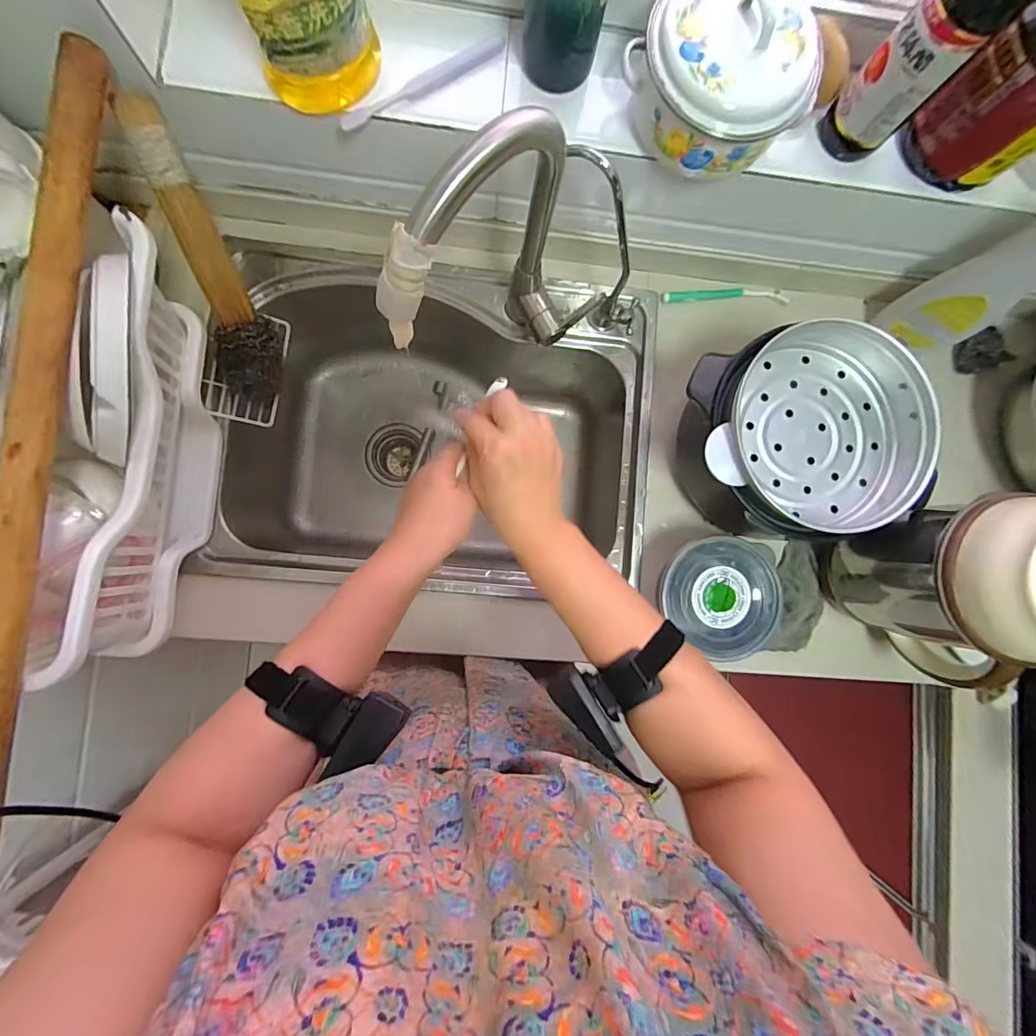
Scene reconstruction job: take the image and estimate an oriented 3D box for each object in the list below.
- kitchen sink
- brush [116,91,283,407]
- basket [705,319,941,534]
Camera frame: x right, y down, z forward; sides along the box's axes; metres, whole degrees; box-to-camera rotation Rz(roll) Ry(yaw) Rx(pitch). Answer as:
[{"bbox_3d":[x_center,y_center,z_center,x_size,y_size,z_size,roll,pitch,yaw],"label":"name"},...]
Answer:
[{"bbox_3d":[-0.114,-0.111,0.740,0.568,0.230,0.433,7,86,-3],"label":"kitchen sink"},{"bbox_3d":[-0.348,-0.281,0.542,0.078,0.050,0.301,-13,122,-4],"label":"brush"},{"bbox_3d":[0.342,-0.099,0.542,0.224,0.068,0.209,0,87,-3],"label":"basket"}]

